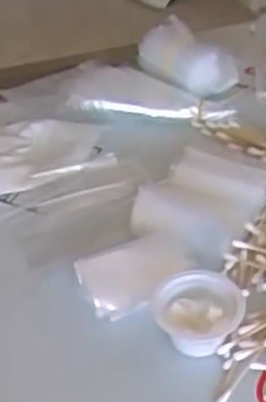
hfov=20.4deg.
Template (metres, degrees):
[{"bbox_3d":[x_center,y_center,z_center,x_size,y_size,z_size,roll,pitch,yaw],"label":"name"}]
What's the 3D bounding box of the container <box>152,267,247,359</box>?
[{"bbox_3d":[0.040,0.067,0.452,0.053,0.024,0.048,-9,41,-10],"label":"container"}]

